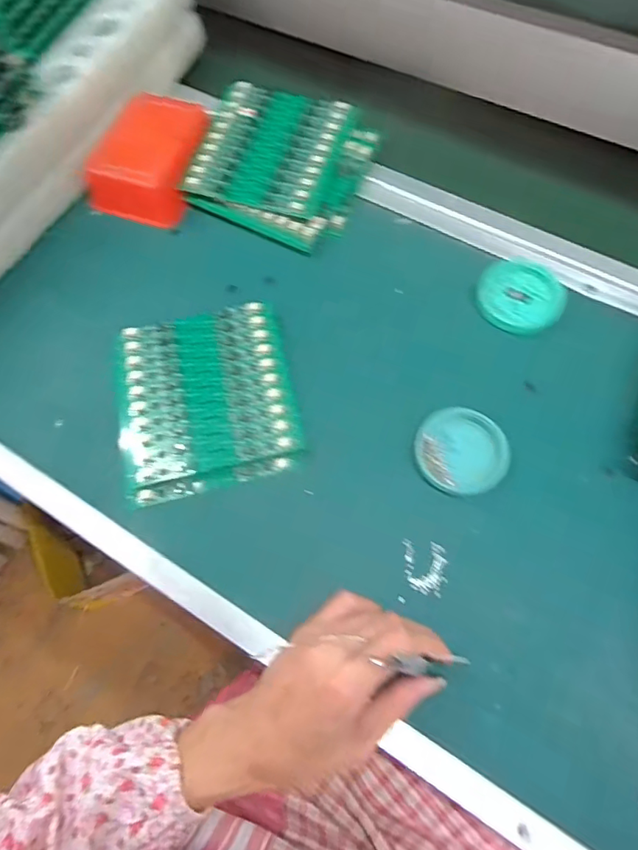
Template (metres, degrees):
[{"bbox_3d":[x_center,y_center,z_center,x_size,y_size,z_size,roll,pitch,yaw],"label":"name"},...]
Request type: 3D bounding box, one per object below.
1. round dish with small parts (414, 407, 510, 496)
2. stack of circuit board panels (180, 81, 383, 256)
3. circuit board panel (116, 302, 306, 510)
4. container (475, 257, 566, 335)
[{"bbox_3d":[0.106,0.019,0.381,0.066,0.014,0.060,-1,67,3],"label":"round dish with small parts"},{"bbox_3d":[-0.035,-0.248,0.488,0.154,0.029,0.153,20,70,11],"label":"stack of circuit board panels"},{"bbox_3d":[-0.089,-0.022,0.407,0.133,0.013,0.144,-12,69,-4],"label":"circuit board panel"},{"bbox_3d":[0.170,-0.110,0.434,0.069,0.016,0.064,-1,67,3],"label":"container"}]

